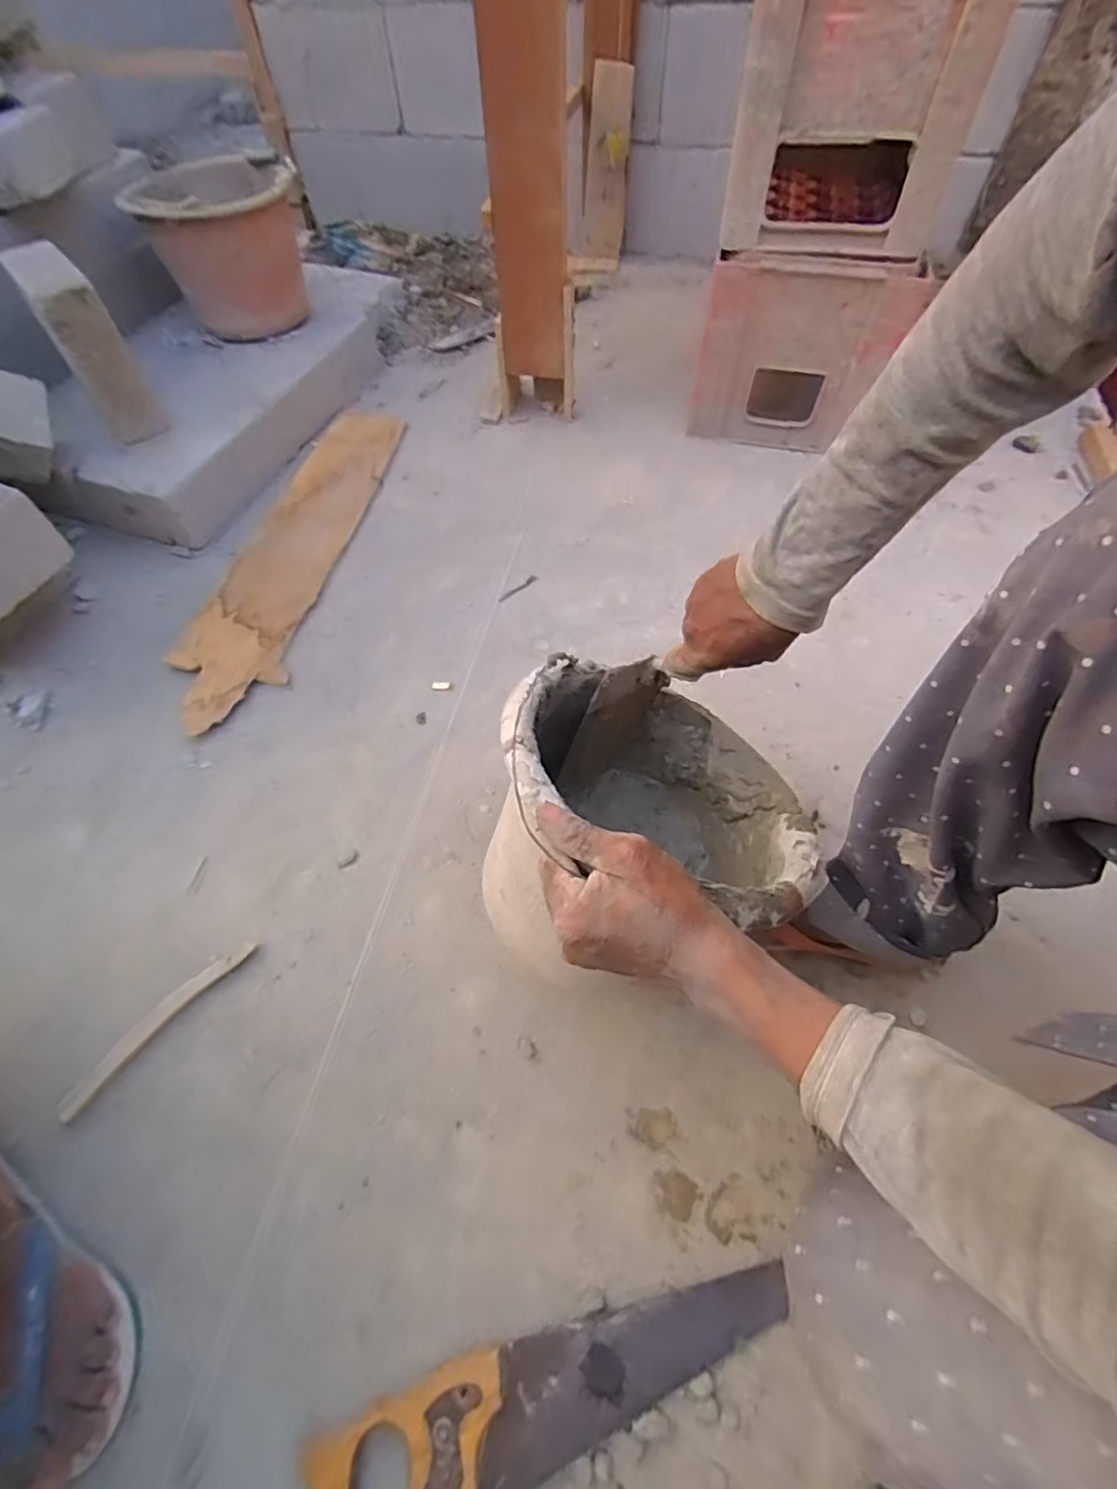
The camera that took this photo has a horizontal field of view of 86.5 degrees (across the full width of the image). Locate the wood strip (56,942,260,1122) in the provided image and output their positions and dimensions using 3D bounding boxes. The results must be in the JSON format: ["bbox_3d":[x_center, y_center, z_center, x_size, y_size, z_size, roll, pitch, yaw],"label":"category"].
[{"bbox_3d":[-0.382,0.263,0.568,0.028,0.004,0.196,35,65,21],"label":"wood strip"}]

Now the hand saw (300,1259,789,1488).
[{"bbox_3d":[0.001,0.468,0.426,0.361,0.028,0.090,-20,59,-11],"label":"hand saw"}]

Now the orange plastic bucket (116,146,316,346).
[{"bbox_3d":[-0.592,-0.893,1.085,0.257,0.217,0.282,-18,59,-10],"label":"orange plastic bucket"}]

